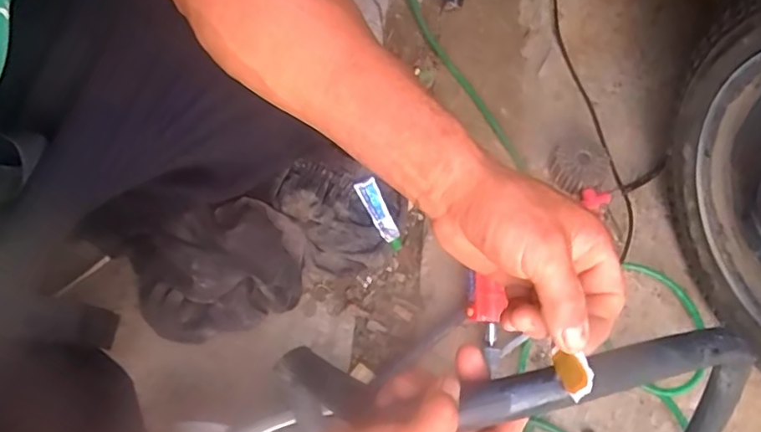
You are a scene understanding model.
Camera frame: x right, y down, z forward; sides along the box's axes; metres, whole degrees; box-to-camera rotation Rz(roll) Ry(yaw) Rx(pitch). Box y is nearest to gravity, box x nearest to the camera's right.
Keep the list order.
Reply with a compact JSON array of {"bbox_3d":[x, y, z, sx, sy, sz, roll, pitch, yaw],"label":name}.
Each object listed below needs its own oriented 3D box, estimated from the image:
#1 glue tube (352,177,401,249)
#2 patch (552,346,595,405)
[{"bbox_3d":[0.000,-0.001,0.765,0.028,0.012,0.098,-27,89,-12],"label":"glue tube"},{"bbox_3d":[0.114,0.093,0.345,0.008,0.037,0.030,-25,72,-11],"label":"patch"}]

